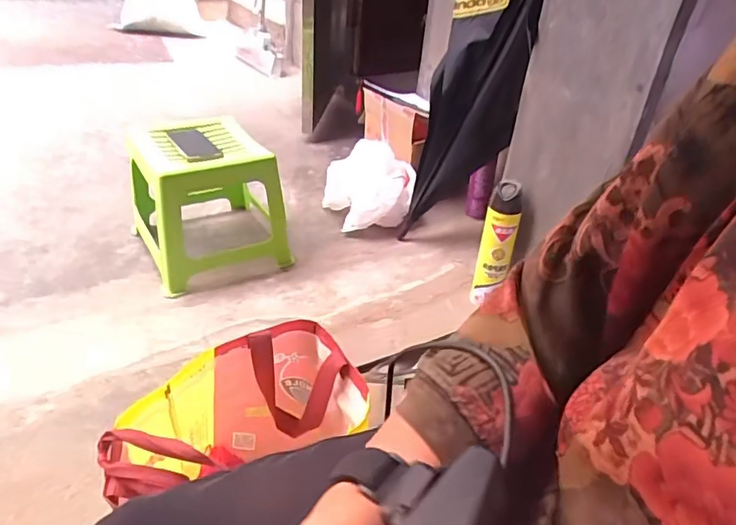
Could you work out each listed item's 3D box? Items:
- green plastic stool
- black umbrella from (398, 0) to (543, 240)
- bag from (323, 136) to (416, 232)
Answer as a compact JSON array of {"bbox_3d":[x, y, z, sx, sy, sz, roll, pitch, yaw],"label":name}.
[{"bbox_3d":[-0.375,-0.148,1.239,0.313,0.291,0.295,-12,37,-21],"label":"green plastic stool"},{"bbox_3d":[0.233,-0.340,1.162,0.182,0.644,0.118,3,42,-10],"label":"black umbrella"},{"bbox_3d":[0.010,-0.204,1.410,0.207,0.158,0.180,-11,38,-22],"label":"bag"}]

